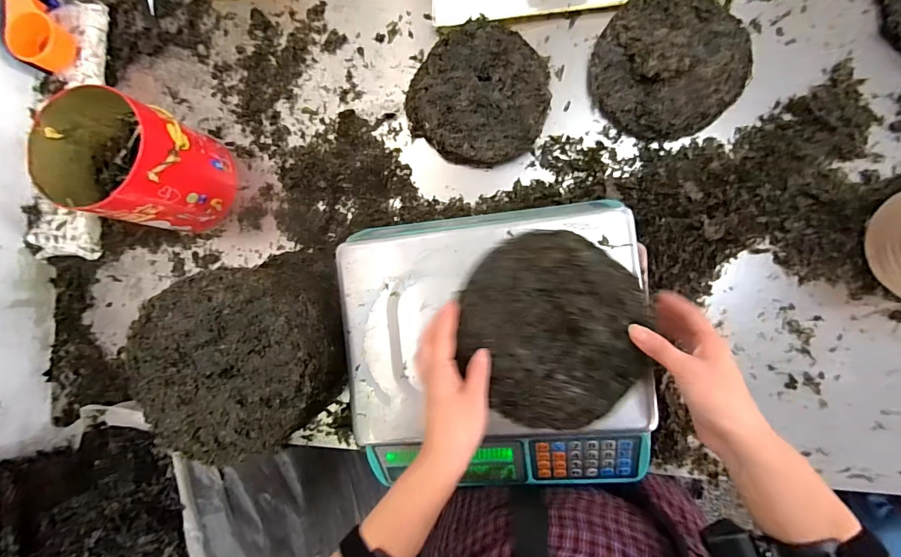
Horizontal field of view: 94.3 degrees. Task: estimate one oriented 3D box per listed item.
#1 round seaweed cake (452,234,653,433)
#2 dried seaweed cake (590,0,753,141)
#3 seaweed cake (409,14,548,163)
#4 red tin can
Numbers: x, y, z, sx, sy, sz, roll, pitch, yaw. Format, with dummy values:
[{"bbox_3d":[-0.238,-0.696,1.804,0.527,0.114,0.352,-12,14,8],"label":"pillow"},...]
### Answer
[{"bbox_3d":[0.100,0.052,0.421,0.190,0.039,0.184,0,90,10],"label":"round seaweed cake"},{"bbox_3d":[0.298,-0.292,0.569,0.190,0.036,0.194,36,96,8],"label":"dried seaweed cake"},{"bbox_3d":[0.045,-0.267,0.611,0.199,0.023,0.192,36,96,8],"label":"seaweed cake"},{"bbox_3d":[-0.448,-0.163,0.622,0.172,0.184,0.156,17,93,9],"label":"red tin can"}]

